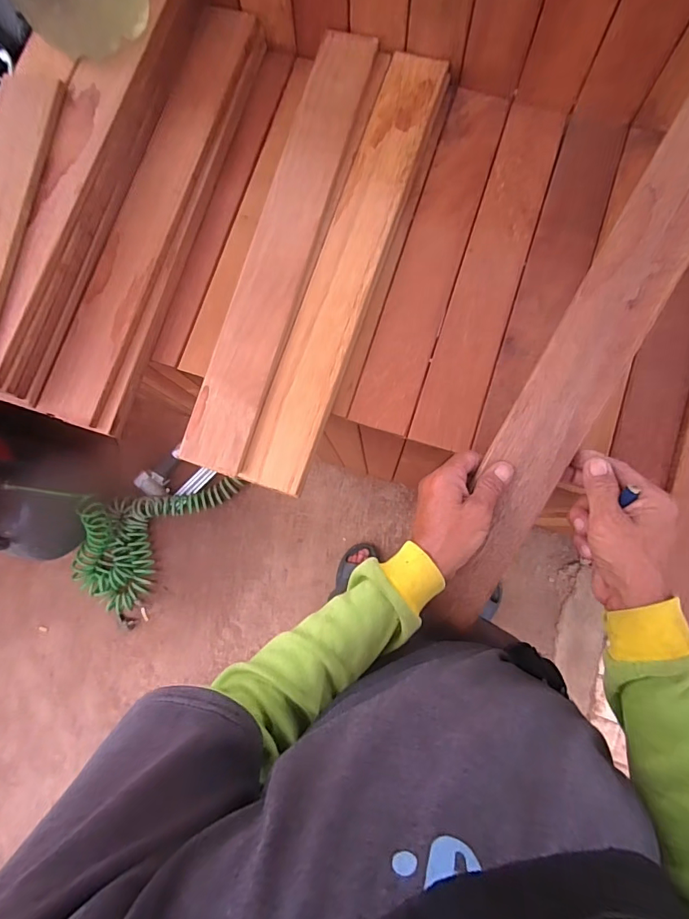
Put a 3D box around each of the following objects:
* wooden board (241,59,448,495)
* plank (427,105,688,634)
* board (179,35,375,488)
[{"bbox_3d":[0.005,-0.211,0.479,0.068,0.012,0.506,18,85,7],"label":"wooden board"},{"bbox_3d":[0.202,-0.076,0.376,0.070,0.013,0.509,26,99,7],"label":"plank"},{"bbox_3d":[-0.063,-0.231,0.472,0.067,0.015,0.494,17,85,6],"label":"board"}]

